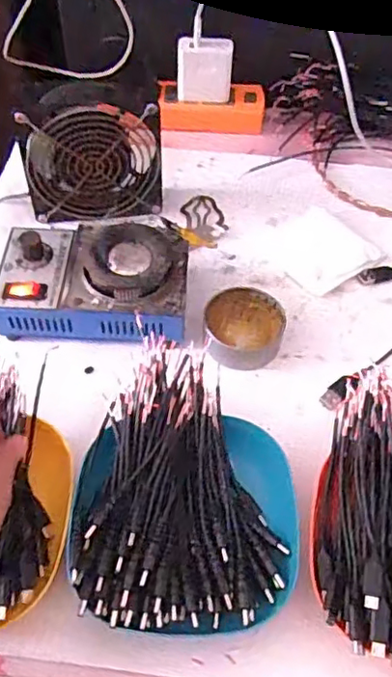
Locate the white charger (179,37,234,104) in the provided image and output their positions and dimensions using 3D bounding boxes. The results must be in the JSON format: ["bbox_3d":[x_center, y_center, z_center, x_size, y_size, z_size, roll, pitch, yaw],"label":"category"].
[{"bbox_3d":[0.010,-0.279,0.632,0.054,0.059,0.026,2,55,0],"label":"white charger"}]

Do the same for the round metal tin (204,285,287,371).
[{"bbox_3d":[0.039,-0.010,0.491,0.062,0.025,0.067,1,55,-1],"label":"round metal tin"}]

